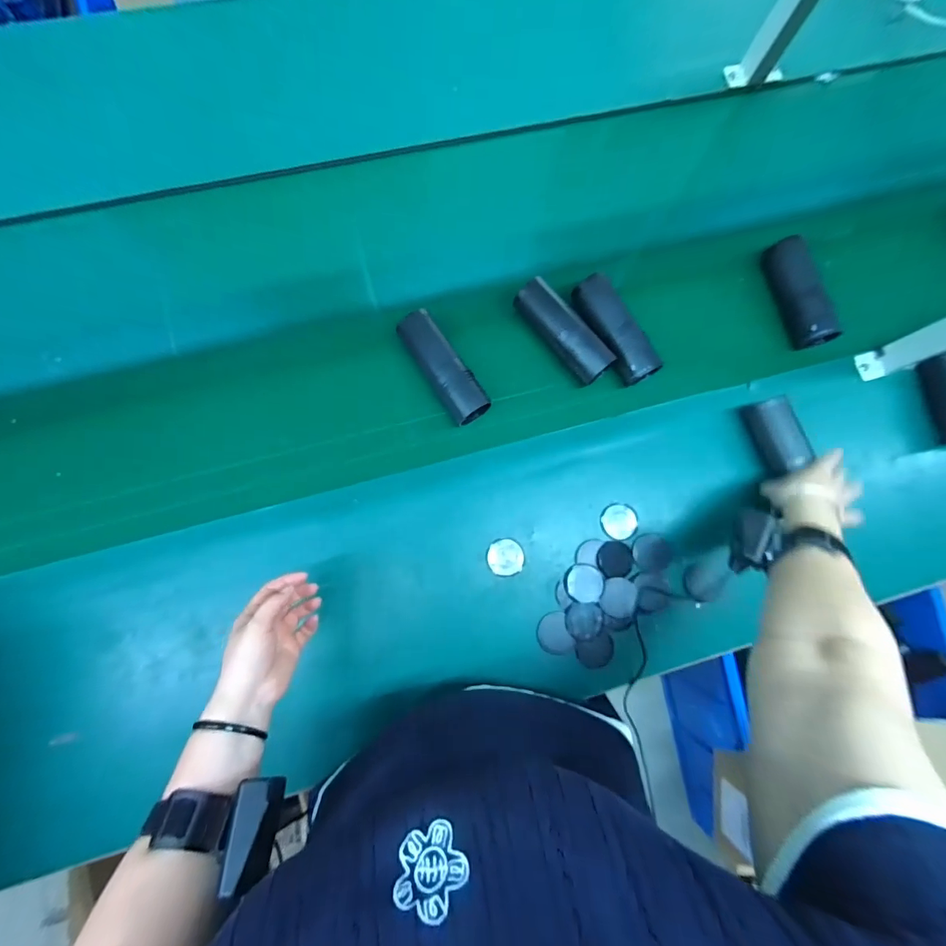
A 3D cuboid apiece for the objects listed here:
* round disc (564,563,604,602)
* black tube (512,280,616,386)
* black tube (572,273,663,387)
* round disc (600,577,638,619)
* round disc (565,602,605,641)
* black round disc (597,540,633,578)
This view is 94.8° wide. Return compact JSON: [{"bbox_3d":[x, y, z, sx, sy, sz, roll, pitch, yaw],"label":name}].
[{"bbox_3d":[0.146,0.144,0.570,0.049,0.004,0.047,1,80,-3],"label":"round disc"},{"bbox_3d":[0.125,-0.199,0.612,0.044,0.048,0.166,-39,84,-9],"label":"black tube"},{"bbox_3d":[0.202,-0.206,0.622,0.044,0.057,0.165,-28,83,-7],"label":"black tube"},{"bbox_3d":[0.190,0.161,0.564,0.044,0.009,0.049,20,80,1],"label":"round disc"},{"bbox_3d":[0.145,0.191,0.560,0.050,0.004,0.046,1,80,-3],"label":"round disc"},{"bbox_3d":[0.189,0.115,0.579,0.049,0.004,0.046,3,72,-8],"label":"black round disc"}]

